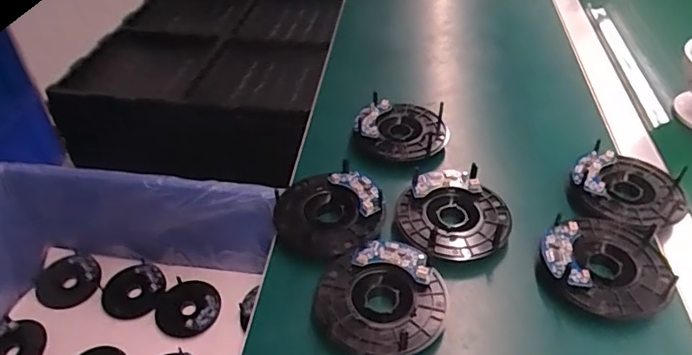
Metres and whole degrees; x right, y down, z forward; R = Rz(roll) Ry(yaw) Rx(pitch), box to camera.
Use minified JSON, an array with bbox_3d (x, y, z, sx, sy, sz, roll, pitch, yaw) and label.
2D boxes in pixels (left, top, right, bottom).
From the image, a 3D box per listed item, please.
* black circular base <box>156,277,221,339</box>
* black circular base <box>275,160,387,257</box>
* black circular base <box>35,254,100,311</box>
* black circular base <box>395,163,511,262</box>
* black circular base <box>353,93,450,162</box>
[{"bbox_3d":[-0.258,0.212,0.841,0.102,0.022,0.095,-1,41,1],"label":"black circular base"},{"bbox_3d":[-0.016,0.030,0.478,0.096,0.015,0.100,-15,43,-14],"label":"black circular base"},{"bbox_3d":[-0.476,0.179,0.878,0.111,0.022,0.096,-5,41,-3],"label":"black circular base"},{"bbox_3d":[0.097,0.032,0.469,0.097,0.018,0.094,-2,50,2],"label":"black circular base"},{"bbox_3d":[0.061,-0.051,0.571,0.102,0.037,0.098,4,41,8],"label":"black circular base"}]

